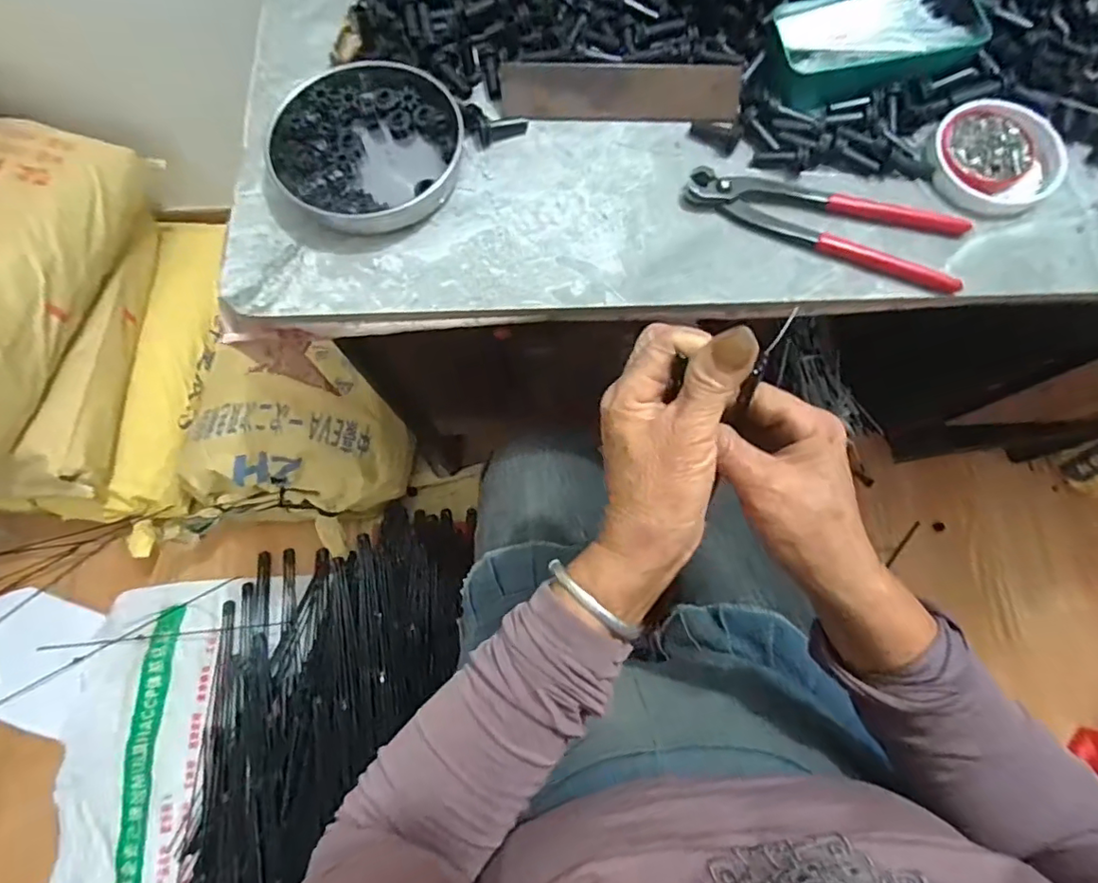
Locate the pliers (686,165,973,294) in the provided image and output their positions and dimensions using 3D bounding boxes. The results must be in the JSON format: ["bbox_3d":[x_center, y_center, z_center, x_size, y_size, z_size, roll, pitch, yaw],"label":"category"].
[{"bbox_3d":[0.194,-0.158,0.391,0.191,0.012,0.056,20,76,7],"label":"pliers"}]

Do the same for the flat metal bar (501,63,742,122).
[{"bbox_3d":[0.055,-0.263,0.419,0.178,0.036,0.012,2,41,1],"label":"flat metal bar"}]

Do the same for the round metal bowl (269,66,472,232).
[{"bbox_3d":[-0.134,-0.219,0.416,0.135,0.032,0.131,0,74,1],"label":"round metal bowl"}]

